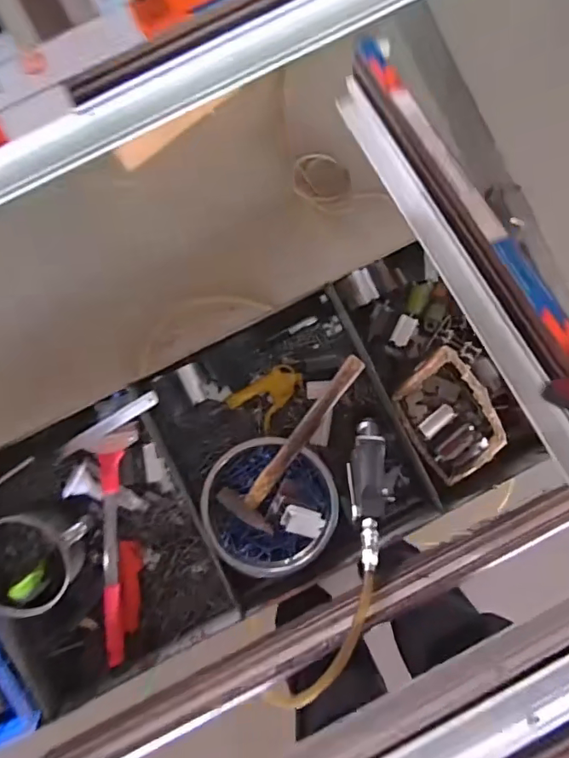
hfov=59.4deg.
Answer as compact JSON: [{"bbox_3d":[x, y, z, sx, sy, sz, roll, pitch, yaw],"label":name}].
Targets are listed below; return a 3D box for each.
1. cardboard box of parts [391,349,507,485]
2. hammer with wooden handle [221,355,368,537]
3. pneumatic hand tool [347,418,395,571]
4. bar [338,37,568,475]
[{"bbox_3d":[0.253,0.058,0.777,0.120,0.063,0.183,-31,92,0],"label":"cardboard box of parts"},{"bbox_3d":[0.029,0.098,0.760,0.092,0.031,0.298,39,90,-2],"label":"hammer with wooden handle"},{"bbox_3d":[0.122,0.160,0.722,0.056,0.038,0.240,9,52,-2],"label":"pneumatic hand tool"},{"bbox_3d":[0.196,-0.140,0.536,0.060,0.068,0.565,-23,71,-1],"label":"bar"}]

